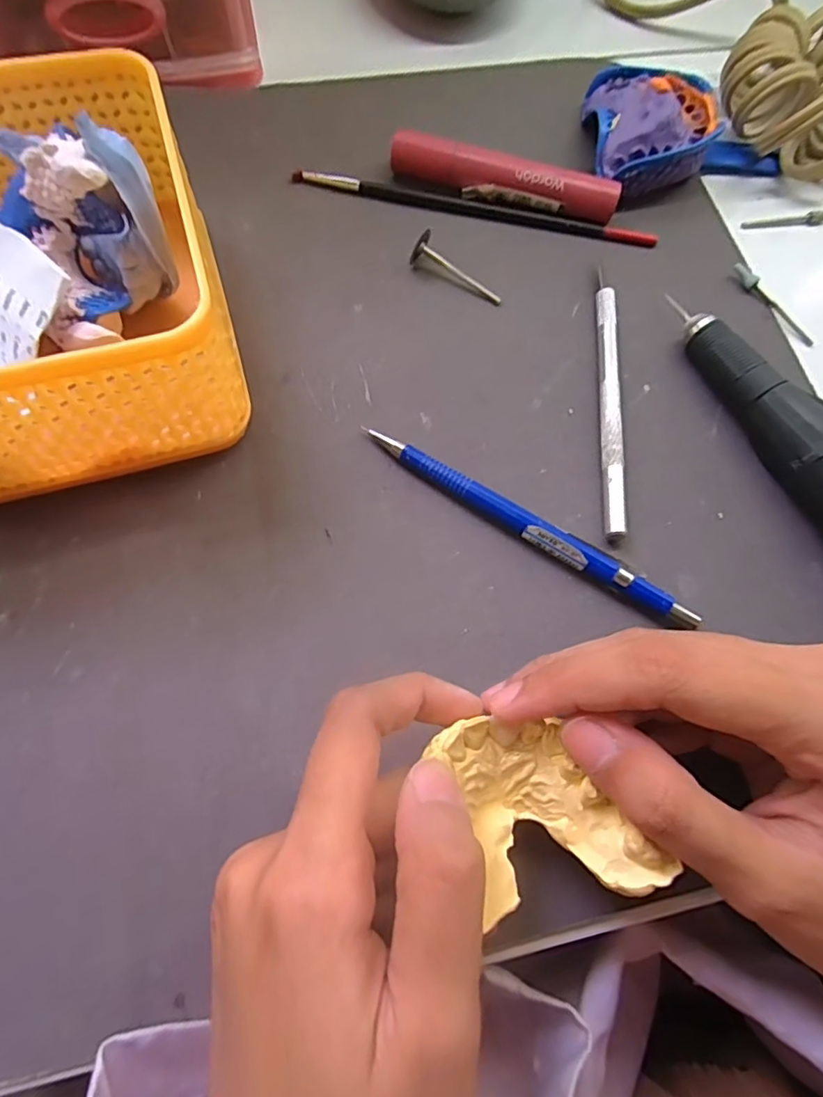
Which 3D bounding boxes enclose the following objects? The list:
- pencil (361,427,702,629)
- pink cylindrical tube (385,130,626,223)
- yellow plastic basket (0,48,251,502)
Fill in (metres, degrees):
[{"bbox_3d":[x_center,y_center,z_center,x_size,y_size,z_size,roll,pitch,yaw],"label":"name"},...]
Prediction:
[{"bbox_3d":[0.043,-0.009,0.205,0.132,0.009,0.010,33,72,9],"label":"pencil"},{"bbox_3d":[0.042,-0.170,0.257,0.105,0.018,0.014,14,70,2],"label":"pink cylindrical tube"},{"bbox_3d":[-0.138,-0.094,0.196,0.130,0.066,0.134,-16,72,-8],"label":"yellow plastic basket"}]

